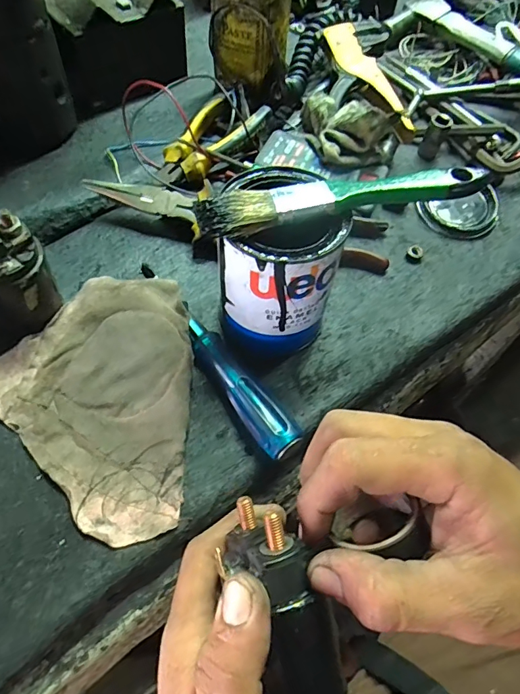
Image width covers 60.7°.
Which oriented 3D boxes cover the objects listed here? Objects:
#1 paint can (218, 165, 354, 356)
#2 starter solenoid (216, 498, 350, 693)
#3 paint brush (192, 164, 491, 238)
[{"bbox_3d":[0.015,-0.057,0.311,0.077,0.108,0.083,2,58,-3],"label":"paint can"},{"bbox_3d":[0.011,0.118,0.197,0.038,0.036,0.093,-19,89,-15],"label":"starter solenoid"},{"bbox_3d":[0.053,-0.091,0.265,0.181,0.015,0.023,-10,60,-10],"label":"paint brush"}]

